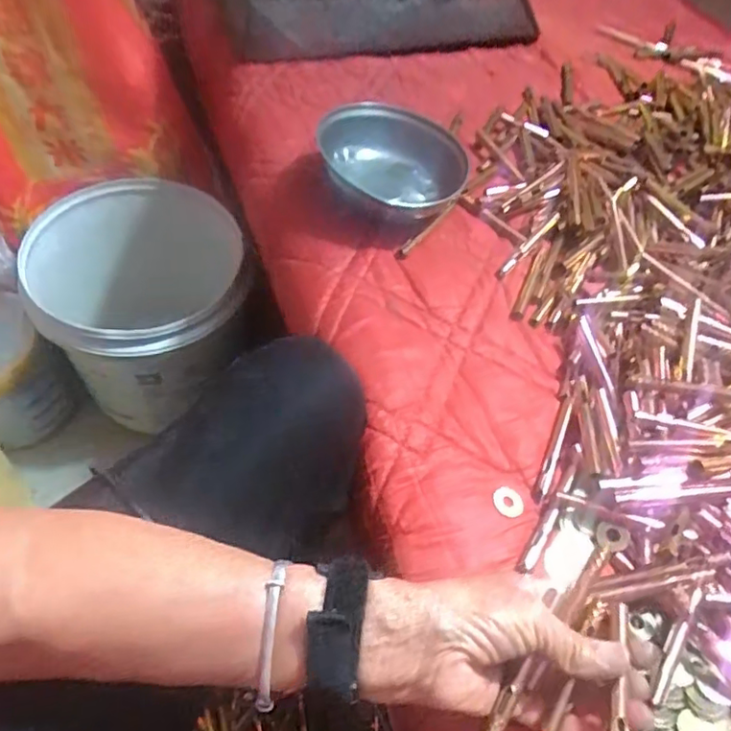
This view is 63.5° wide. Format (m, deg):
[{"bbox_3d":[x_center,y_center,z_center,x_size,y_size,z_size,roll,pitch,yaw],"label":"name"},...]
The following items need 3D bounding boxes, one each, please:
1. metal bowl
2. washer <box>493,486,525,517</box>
[{"bbox_3d":[0.029,-0.182,0.547,0.148,0.052,0.137,-32,66,-27],"label":"metal bowl"},{"bbox_3d":[0.099,0.093,0.407,0.022,0.004,0.020,4,55,-6],"label":"washer"}]

